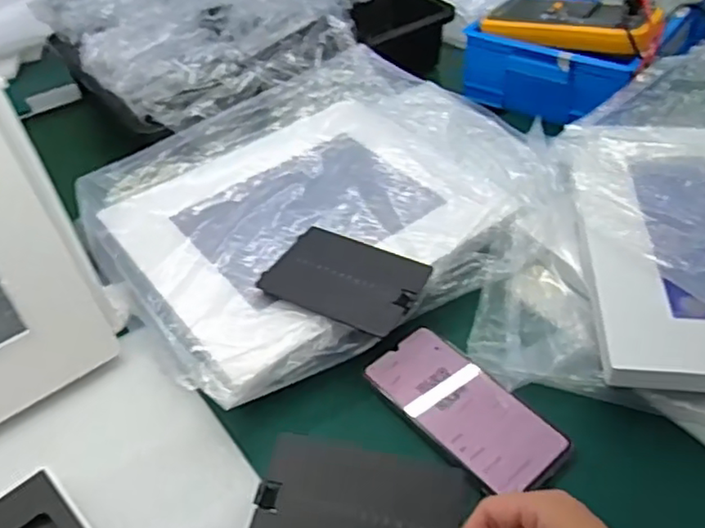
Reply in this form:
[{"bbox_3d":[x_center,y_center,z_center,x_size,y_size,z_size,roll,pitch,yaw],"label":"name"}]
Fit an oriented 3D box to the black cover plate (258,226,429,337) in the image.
[{"bbox_3d":[-0.004,0.009,0.513,0.116,0.006,0.079,21,49,24],"label":"black cover plate"}]

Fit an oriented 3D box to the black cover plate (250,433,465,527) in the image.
[{"bbox_3d":[0.002,0.148,0.386,0.118,0.008,0.084,9,51,10],"label":"black cover plate"}]

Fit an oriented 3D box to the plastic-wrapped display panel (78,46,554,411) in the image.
[{"bbox_3d":[-0.023,-0.068,0.601,0.395,0.045,0.316,-28,48,-23],"label":"plastic-wrapped display panel"}]

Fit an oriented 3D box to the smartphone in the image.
[{"bbox_3d":[0.080,0.103,0.472,0.070,0.014,0.144,-31,50,-25],"label":"smartphone"}]

